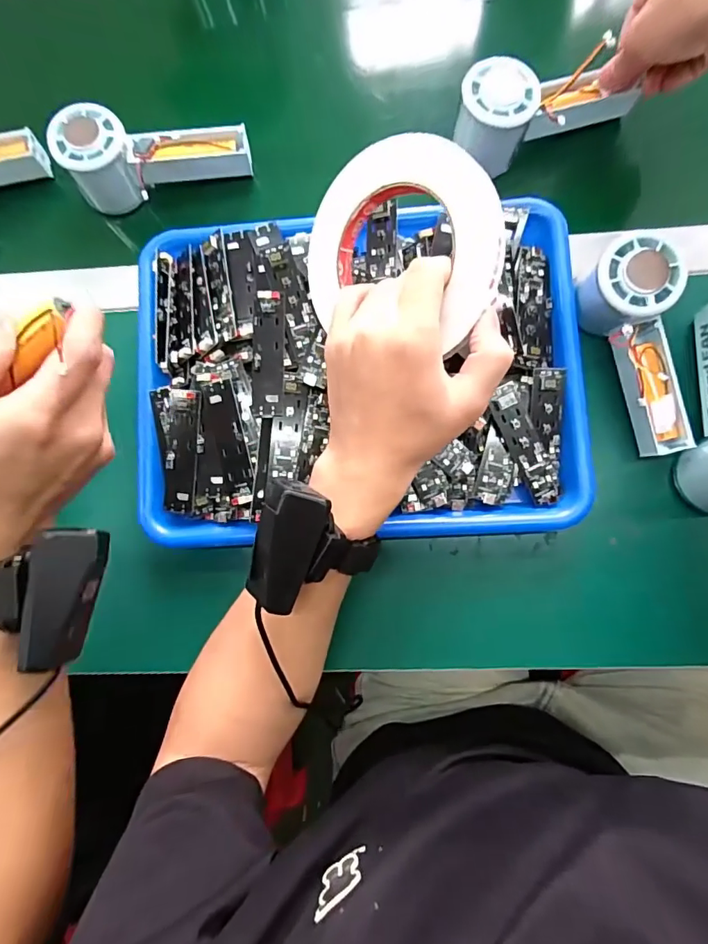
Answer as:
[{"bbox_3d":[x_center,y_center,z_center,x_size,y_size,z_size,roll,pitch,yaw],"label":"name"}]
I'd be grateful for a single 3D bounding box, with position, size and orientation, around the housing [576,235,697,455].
[{"bbox_3d":[0.204,-0.086,0.340,0.060,0.046,0.151,-15,95,1],"label":"housing"}]

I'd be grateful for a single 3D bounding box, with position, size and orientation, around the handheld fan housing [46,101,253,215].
[{"bbox_3d":[-0.161,-0.263,0.394,0.144,0.061,0.050,-5,81,2],"label":"handheld fan housing"}]

